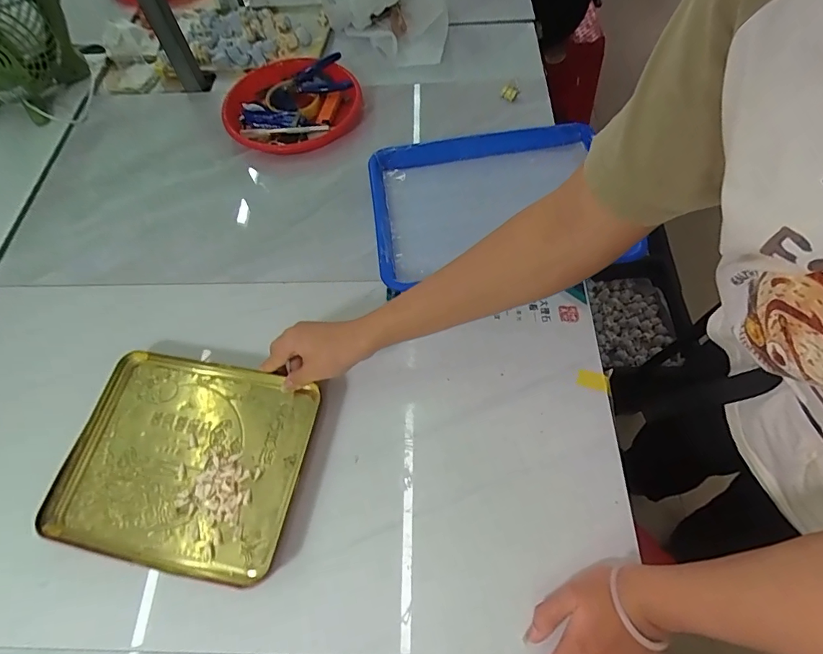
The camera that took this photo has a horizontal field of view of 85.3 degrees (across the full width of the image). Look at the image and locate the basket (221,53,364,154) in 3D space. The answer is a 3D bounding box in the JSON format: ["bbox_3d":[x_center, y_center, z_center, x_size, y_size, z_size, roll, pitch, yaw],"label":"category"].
[{"bbox_3d":[-0.189,-0.357,0.727,0.215,0.049,0.216,-4,60,-1],"label":"basket"}]

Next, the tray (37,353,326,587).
[{"bbox_3d":[-0.234,0.133,0.464,0.242,0.024,0.198,9,61,6],"label":"tray"}]

